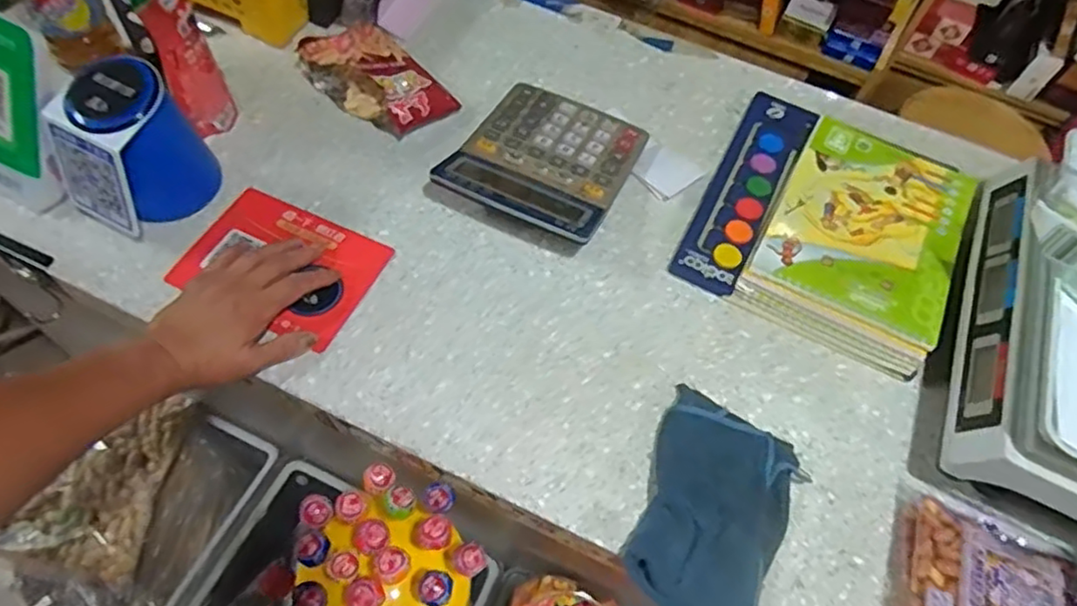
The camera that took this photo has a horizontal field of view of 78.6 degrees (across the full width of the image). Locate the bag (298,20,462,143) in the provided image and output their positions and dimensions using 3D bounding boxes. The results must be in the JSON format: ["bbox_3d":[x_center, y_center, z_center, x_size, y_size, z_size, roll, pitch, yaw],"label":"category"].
[{"bbox_3d":[-0.170,-0.242,0.685,0.096,0.052,0.159,-39,70,-25],"label":"bag"}]

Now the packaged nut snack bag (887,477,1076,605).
[{"bbox_3d":[0.308,0.211,0.457,0.109,0.045,0.156,25,61,12],"label":"packaged nut snack bag"}]

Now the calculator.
[{"bbox_3d":[0.007,-0.145,0.649,0.160,0.051,0.197,24,60,9],"label":"calculator"}]

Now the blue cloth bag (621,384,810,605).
[{"bbox_3d":[0.128,0.151,0.489,0.111,0.021,0.159,30,61,12],"label":"blue cloth bag"}]

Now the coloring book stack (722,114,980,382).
[{"bbox_3d":[0.314,-0.071,0.630,0.165,0.033,0.260,28,60,11],"label":"coloring book stack"}]

